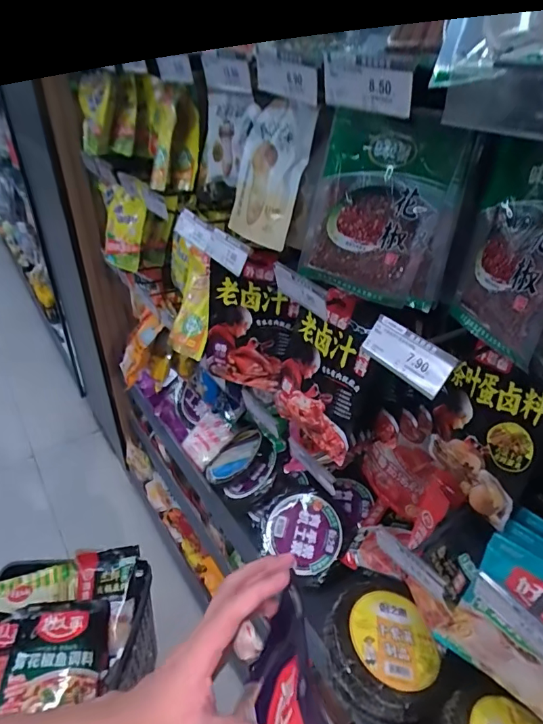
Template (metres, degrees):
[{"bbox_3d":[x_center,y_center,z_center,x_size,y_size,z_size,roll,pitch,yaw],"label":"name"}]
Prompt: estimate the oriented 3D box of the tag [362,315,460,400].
[{"bbox_3d":[0.129,-0.008,0.431,0.009,0.041,0.101,12,23,-39],"label":"tag"}]

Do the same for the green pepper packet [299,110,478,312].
[{"bbox_3d":[0.112,-0.158,0.475,0.160,0.181,0.035,19,39,22],"label":"green pepper packet"}]

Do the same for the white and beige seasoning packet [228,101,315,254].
[{"bbox_3d":[-0.005,-0.261,0.630,0.031,0.200,0.145,-8,41,-39],"label":"white and beige seasoning packet"}]

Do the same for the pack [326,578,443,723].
[{"bbox_3d":[0.184,0.490,0.761,0.175,0.064,0.201,-7,37,-12],"label":"pack"}]

